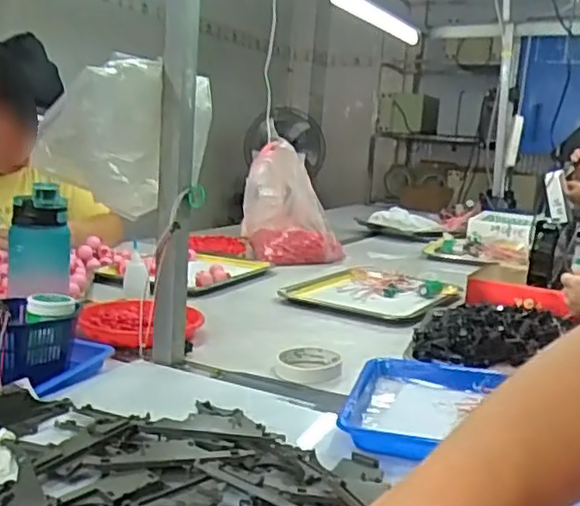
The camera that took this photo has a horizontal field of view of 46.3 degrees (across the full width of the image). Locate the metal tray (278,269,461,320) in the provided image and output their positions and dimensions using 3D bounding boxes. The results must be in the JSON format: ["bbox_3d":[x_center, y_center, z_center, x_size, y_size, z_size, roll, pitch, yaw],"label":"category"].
[{"bbox_3d":[0.157,0.077,1.293,0.271,0.024,0.308,9,11,27],"label":"metal tray"}]

